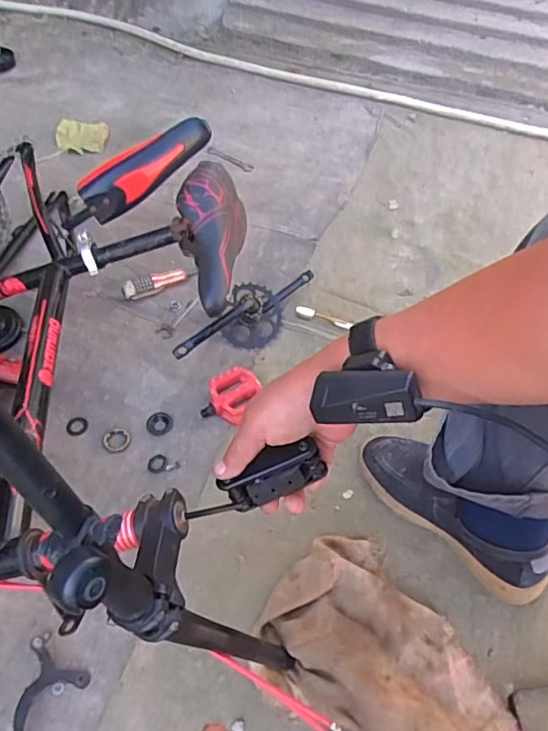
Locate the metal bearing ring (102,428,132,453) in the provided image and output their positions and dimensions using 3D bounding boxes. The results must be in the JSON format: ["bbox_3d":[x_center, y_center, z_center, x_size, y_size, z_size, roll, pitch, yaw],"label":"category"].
[{"bbox_3d":[-0.222,0.105,0.794,0.038,0.004,0.036,2,53,-3],"label":"metal bearing ring"}]

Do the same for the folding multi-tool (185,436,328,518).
[{"bbox_3d":[-0.017,0.104,0.471,0.121,0.053,0.020,-28,56,8],"label":"folding multi-tool"}]

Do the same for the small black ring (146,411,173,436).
[{"bbox_3d":[-0.165,0.083,0.812,0.037,0.004,0.039,2,53,-3],"label":"small black ring"}]

